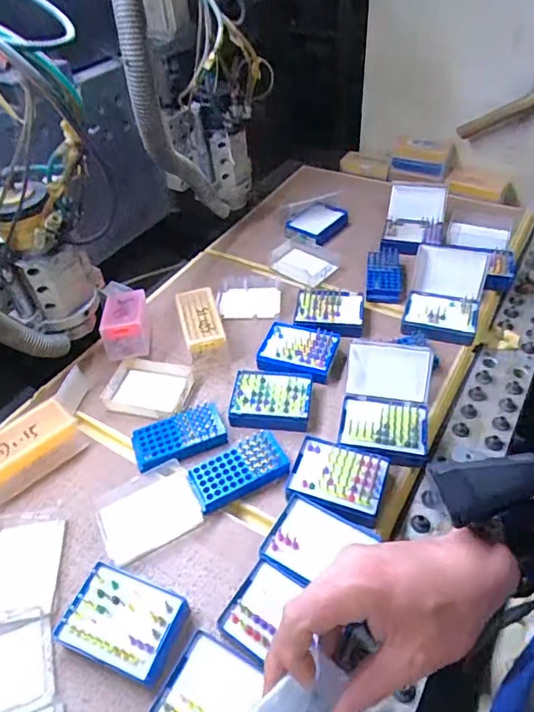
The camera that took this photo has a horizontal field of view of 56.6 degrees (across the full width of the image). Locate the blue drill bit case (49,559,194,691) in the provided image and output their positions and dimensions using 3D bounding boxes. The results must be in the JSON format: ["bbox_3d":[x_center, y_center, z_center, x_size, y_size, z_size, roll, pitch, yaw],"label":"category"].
[{"bbox_3d":[-0.138,0.260,0.487,0.109,0.032,0.082,13,48,17],"label":"blue drill bit case"}]

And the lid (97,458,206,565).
[{"bbox_3d":[-0.138,0.177,0.578,0.110,0.018,0.092,-25,49,-19],"label":"lid"}]

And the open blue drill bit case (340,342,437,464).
[{"bbox_3d":[0.152,0.059,0.634,0.108,0.081,0.150,5,46,10],"label":"open blue drill bit case"}]

